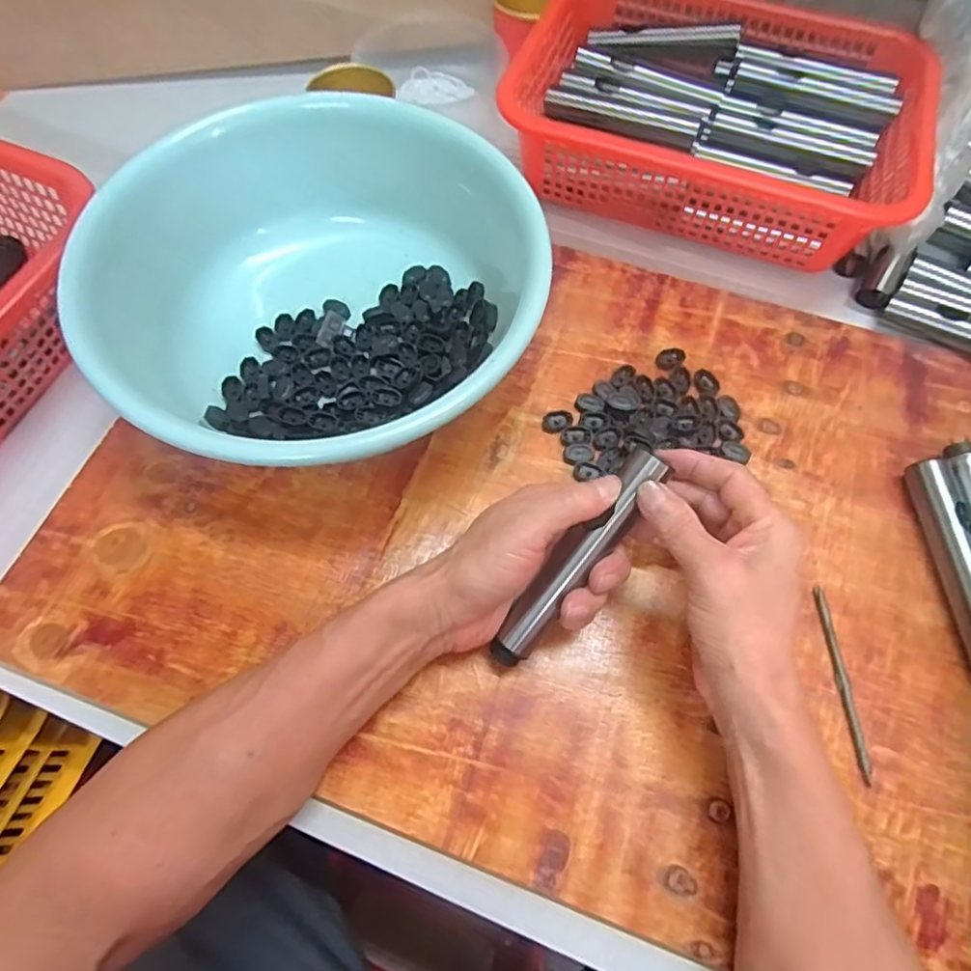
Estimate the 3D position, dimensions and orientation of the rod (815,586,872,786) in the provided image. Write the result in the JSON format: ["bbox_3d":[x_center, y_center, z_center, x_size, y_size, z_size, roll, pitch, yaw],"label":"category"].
[{"bbox_3d":[0.222,0.120,0.373,0.007,0.005,0.115,-1,68,-1],"label":"rod"}]

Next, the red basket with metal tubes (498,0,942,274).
[{"bbox_3d":[0.202,-0.334,0.529,0.325,0.073,0.232,19,68,8],"label":"red basket with metal tubes"}]

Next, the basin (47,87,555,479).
[{"bbox_3d":[-0.103,-0.137,0.426,0.281,0.101,0.266,0,66,0],"label":"basin"}]

